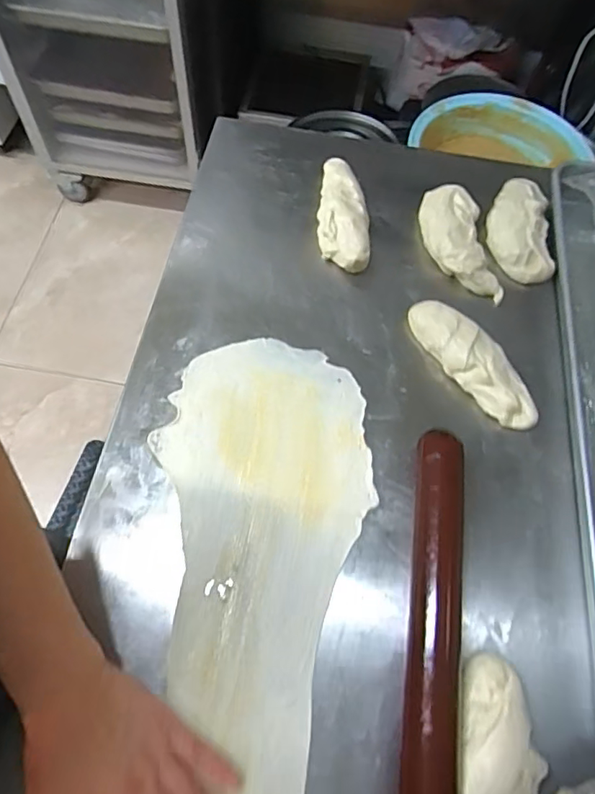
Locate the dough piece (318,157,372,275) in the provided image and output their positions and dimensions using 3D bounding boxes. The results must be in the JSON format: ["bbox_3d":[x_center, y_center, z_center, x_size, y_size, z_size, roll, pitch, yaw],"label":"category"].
[{"bbox_3d":[0.050,-0.207,0.602,0.054,0.033,0.156,2,62,-1],"label":"dough piece"}]

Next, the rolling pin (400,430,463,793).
[{"bbox_3d":[0.107,0.181,0.403,0.043,0.040,0.316,7,62,1],"label":"rolling pin"}]

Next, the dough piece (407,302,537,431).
[{"bbox_3d":[0.169,-0.035,0.520,0.049,0.032,0.154,-29,67,-17],"label":"dough piece"}]

